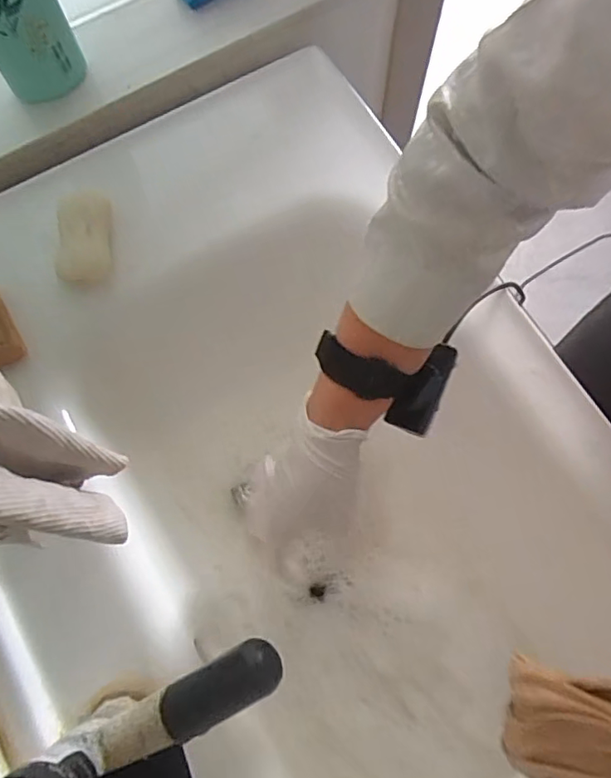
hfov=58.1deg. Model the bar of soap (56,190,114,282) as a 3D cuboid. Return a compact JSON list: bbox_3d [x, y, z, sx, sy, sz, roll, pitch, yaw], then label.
[{"bbox_3d":[-0.193,-0.135,0.479,0.048,0.025,0.086,-7,73,-1],"label":"bar of soap"}]

